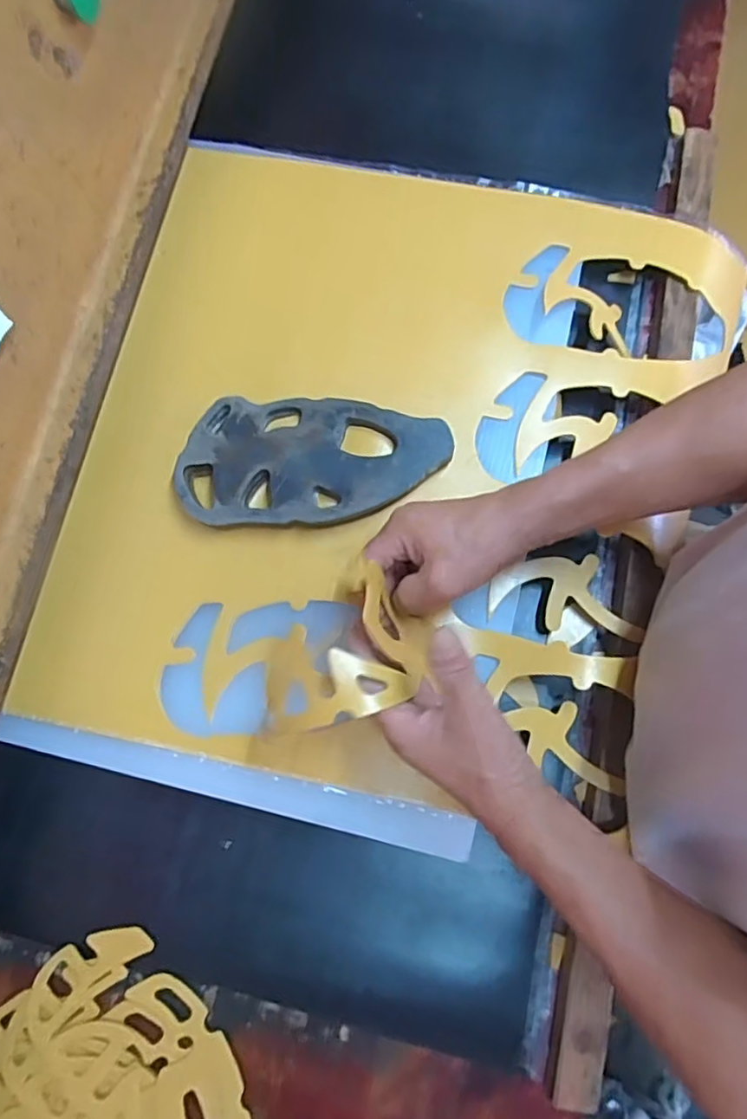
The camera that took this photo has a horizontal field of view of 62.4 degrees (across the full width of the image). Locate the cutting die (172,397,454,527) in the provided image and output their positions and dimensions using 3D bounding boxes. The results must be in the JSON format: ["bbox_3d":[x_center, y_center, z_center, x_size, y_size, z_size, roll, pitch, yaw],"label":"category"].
[{"bbox_3d":[-0.052,-0.082,0.520,0.220,0.030,0.108,0,77,4],"label":"cutting die"}]

